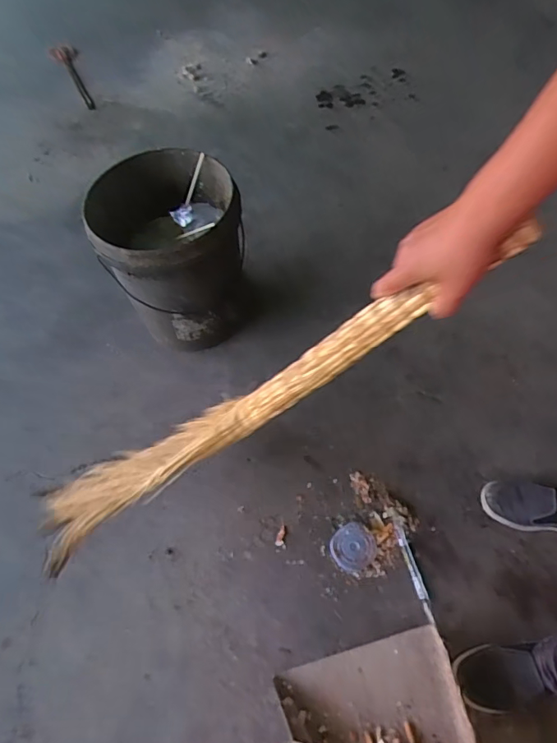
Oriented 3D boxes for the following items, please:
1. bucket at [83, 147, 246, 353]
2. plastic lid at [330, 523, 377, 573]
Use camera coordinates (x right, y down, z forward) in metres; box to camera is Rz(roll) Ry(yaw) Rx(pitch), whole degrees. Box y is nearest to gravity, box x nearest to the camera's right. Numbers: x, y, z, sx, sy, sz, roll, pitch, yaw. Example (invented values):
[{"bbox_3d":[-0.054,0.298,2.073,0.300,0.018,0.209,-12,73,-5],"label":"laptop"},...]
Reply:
[{"bbox_3d":[-0.235,-0.263,1.130,0.303,0.341,0.298,-1,59,2],"label":"bucket"},{"bbox_3d":[0.148,0.348,0.963,0.084,0.006,0.088,-1,59,2],"label":"plastic lid"}]

